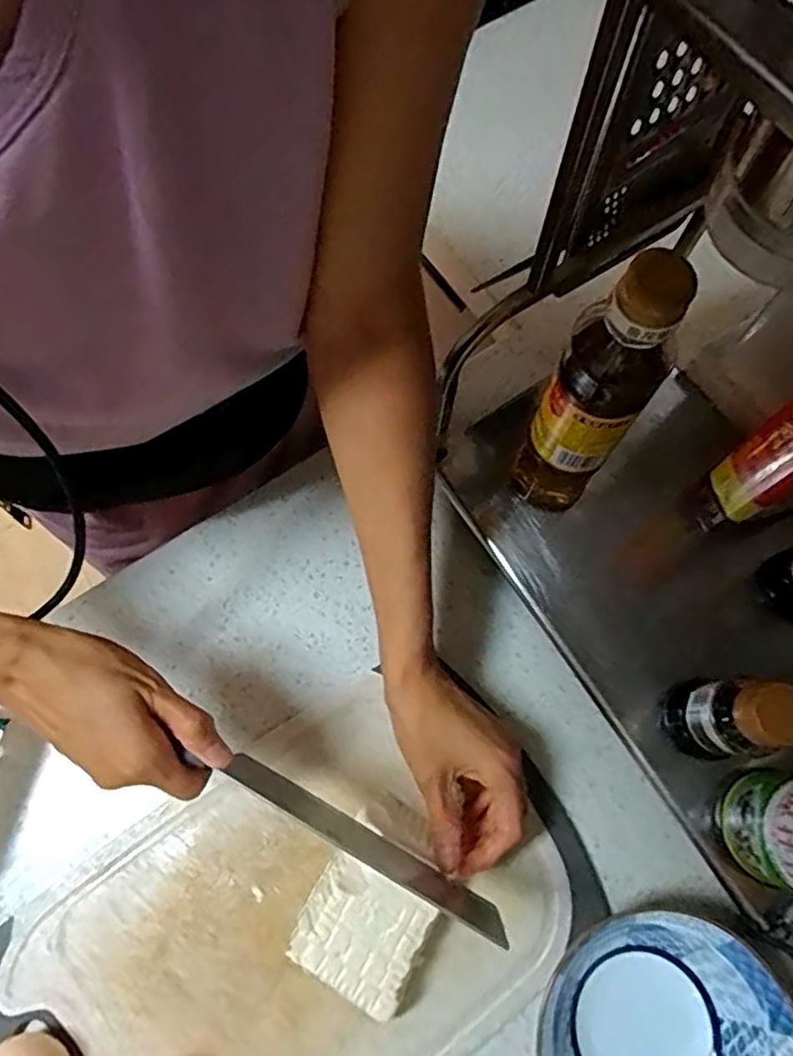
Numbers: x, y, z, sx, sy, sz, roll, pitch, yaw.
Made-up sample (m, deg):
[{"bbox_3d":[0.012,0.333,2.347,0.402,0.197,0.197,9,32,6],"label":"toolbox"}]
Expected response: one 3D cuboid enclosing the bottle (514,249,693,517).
[{"bbox_3d":[0.109,-0.071,0.383,0.055,0.195,0.050,29,74,9],"label":"bottle"}]

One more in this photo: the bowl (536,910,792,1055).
[{"bbox_3d":[0.155,0.311,0.403,0.142,0.062,0.142,0,71,-1],"label":"bowl"}]

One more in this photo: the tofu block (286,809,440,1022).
[{"bbox_3d":[-0.017,0.242,0.427,0.074,0.043,0.100,26,73,8],"label":"tofu block"}]

